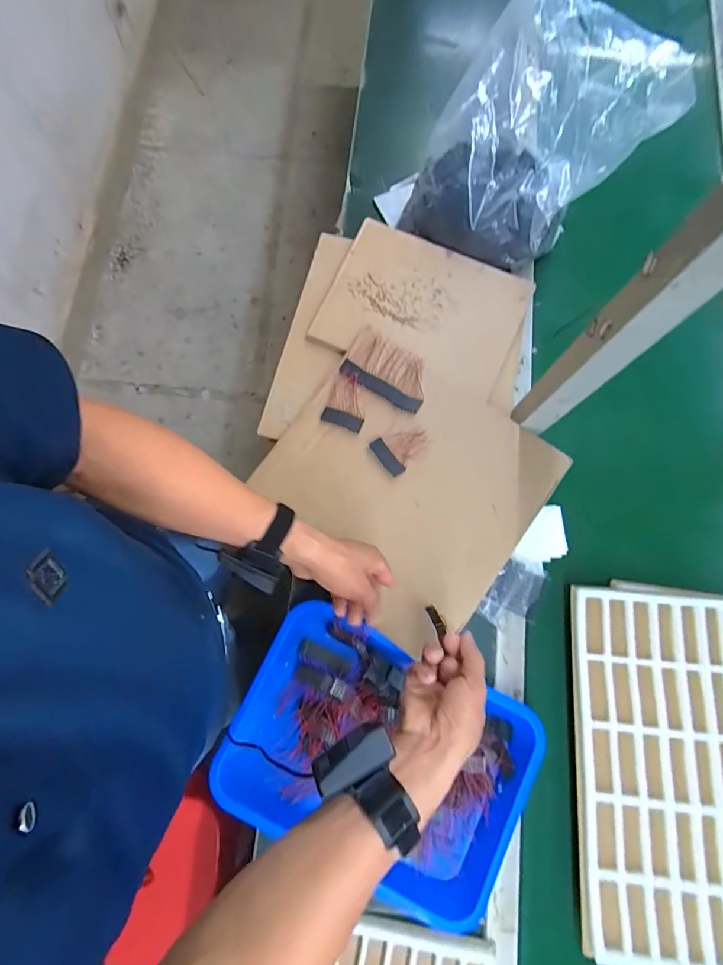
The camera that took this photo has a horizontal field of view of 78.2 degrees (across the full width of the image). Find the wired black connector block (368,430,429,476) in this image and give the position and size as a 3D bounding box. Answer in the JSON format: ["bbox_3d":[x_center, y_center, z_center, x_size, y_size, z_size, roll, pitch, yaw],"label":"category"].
[{"bbox_3d":[0.056,-0.050,0.630,0.076,0.008,0.058,-38,89,8],"label":"wired black connector block"}]

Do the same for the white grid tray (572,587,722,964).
[{"bbox_3d":[0.422,0.356,0.552,0.300,0.035,0.408,8,77,1],"label":"white grid tray"}]

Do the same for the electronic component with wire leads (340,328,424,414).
[{"bbox_3d":[0.040,-0.162,0.648,0.125,0.020,0.076,30,78,6],"label":"electronic component with wire leads"}]

